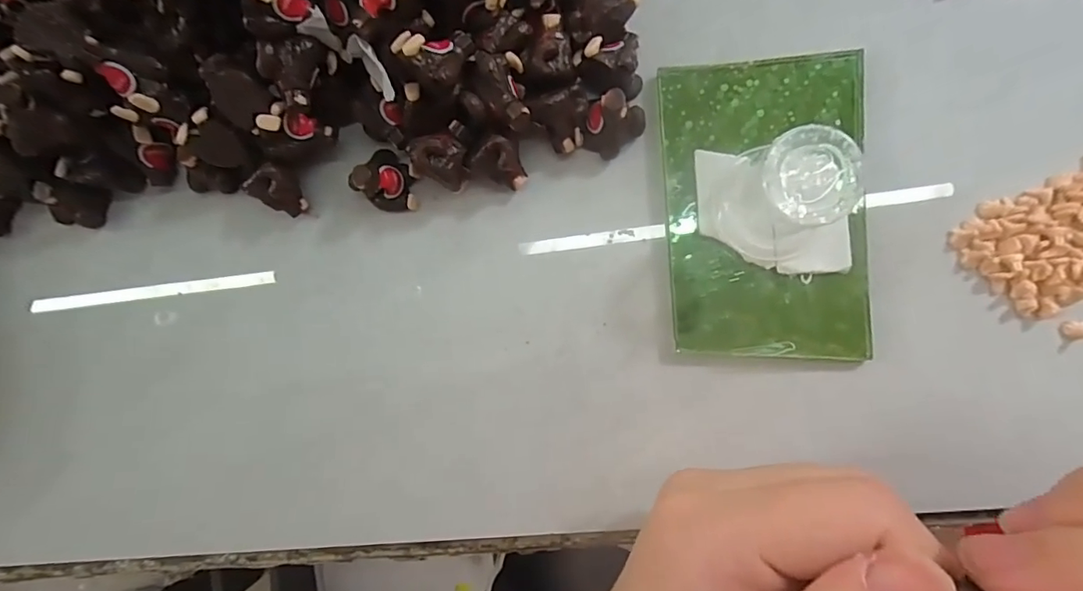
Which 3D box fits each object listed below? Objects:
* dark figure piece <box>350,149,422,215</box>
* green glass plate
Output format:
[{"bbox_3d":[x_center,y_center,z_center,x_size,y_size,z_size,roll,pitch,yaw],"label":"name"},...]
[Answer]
[{"bbox_3d":[-0.055,-0.041,0.186,0.017,0.022,0.019,32,93,8],"label":"dark figure piece"},{"bbox_3d":[0.077,-0.031,0.178,0.066,0.005,0.103,-1,88,8],"label":"green glass plate"}]

